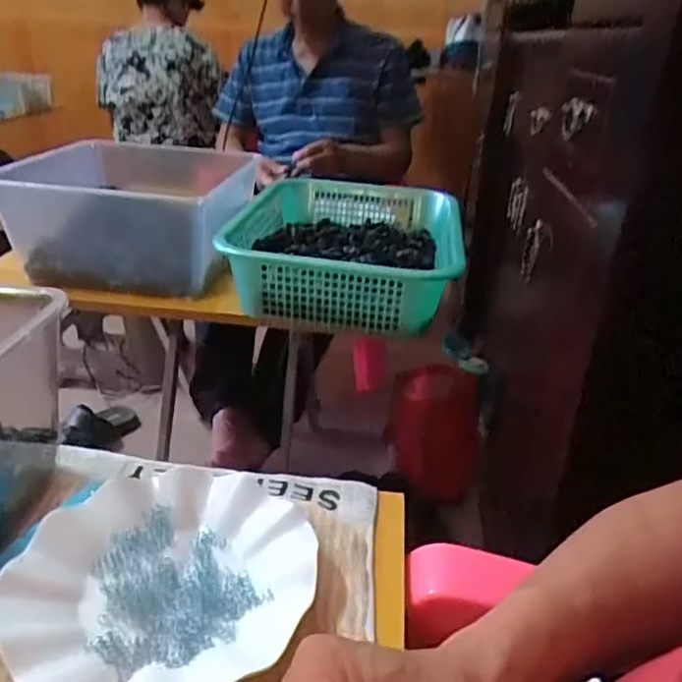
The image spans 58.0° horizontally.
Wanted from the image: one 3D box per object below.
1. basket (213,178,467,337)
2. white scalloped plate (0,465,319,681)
[{"bbox_3d":[0.009,-0.140,0.892,0.308,0.097,0.427,7,27,6],"label":"basket"},{"bbox_3d":[-0.108,0.145,0.390,0.174,0.022,0.188,3,27,-1],"label":"white scalloped plate"}]

